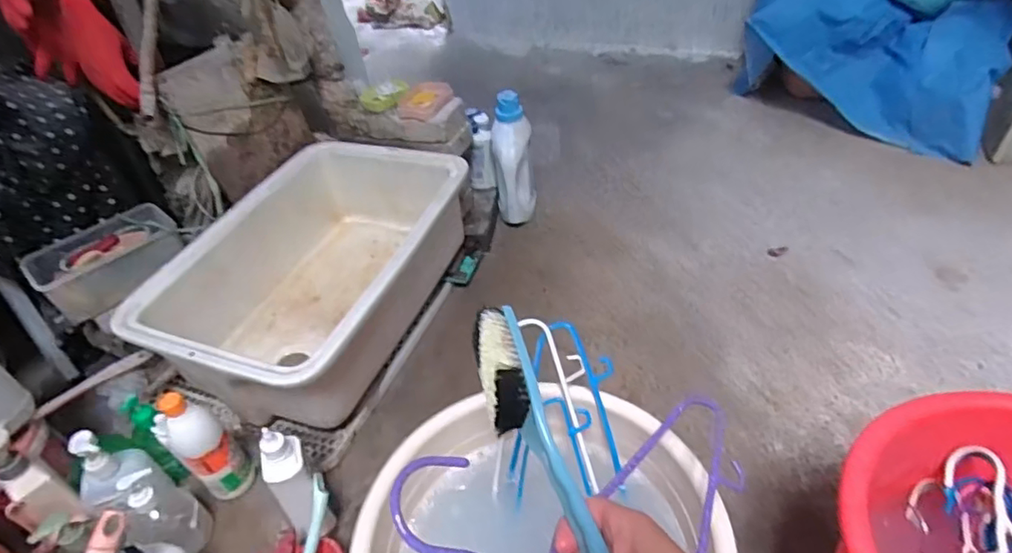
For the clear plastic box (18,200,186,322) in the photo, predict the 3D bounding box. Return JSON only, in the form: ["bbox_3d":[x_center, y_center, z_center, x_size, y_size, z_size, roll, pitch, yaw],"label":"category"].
[{"bbox_3d":[-0.719,-0.027,1.024,0.158,0.083,0.234,28,53,34],"label":"clear plastic box"}]

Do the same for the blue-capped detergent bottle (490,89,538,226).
[{"bbox_3d":[0.019,-0.263,1.269,0.092,0.262,0.107,-6,42,1],"label":"blue-capped detergent bottle"}]

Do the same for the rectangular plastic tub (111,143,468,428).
[{"bbox_3d":[-0.324,-0.018,1.040,0.388,0.188,0.605,12,45,21],"label":"rectangular plastic tub"}]

